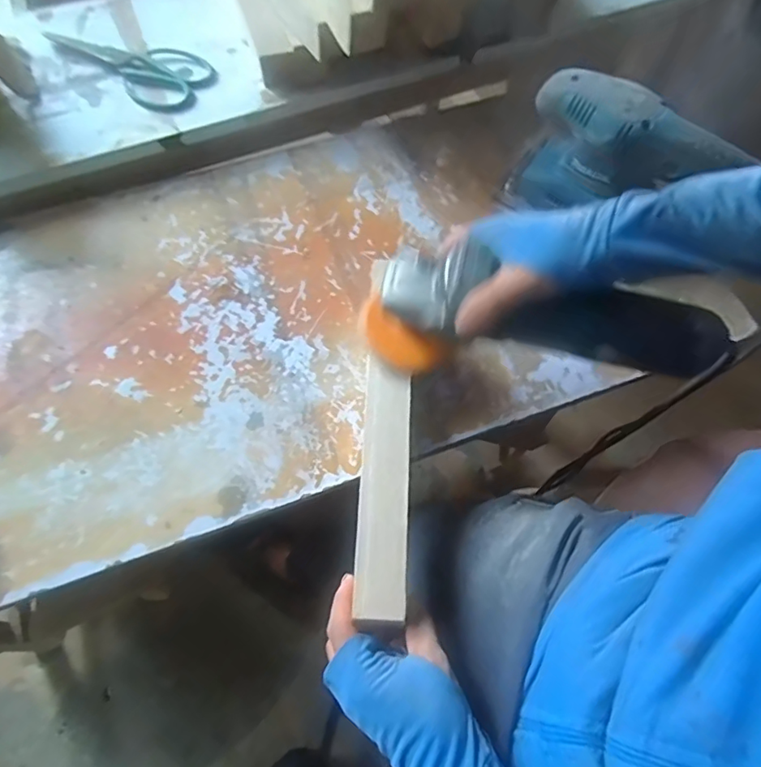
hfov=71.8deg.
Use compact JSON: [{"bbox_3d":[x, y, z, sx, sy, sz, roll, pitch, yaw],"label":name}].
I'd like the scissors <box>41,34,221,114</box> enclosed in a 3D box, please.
[{"bbox_3d":[-0.316,-0.416,0.671,0.228,0.006,0.100,35,70,13],"label":"scissors"}]

